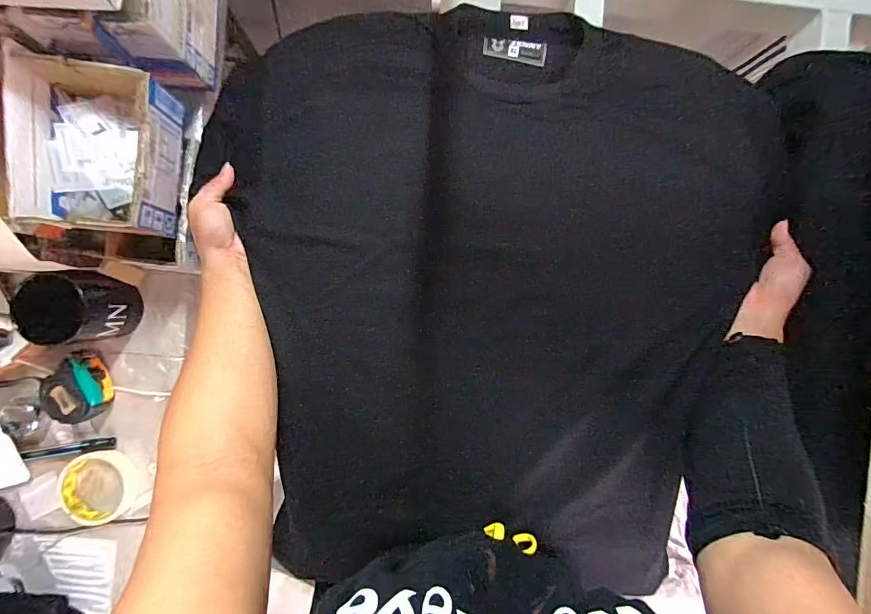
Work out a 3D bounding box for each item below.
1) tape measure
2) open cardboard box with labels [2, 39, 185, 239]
[{"bbox_3d":[-0.464,0.105,0.547,0.072,0.043,0.084,-19,92,-3],"label":"tape measure"},{"bbox_3d":[-0.352,-0.166,0.444,0.136,0.073,0.162,4,90,-3],"label":"open cardboard box with labels"}]

